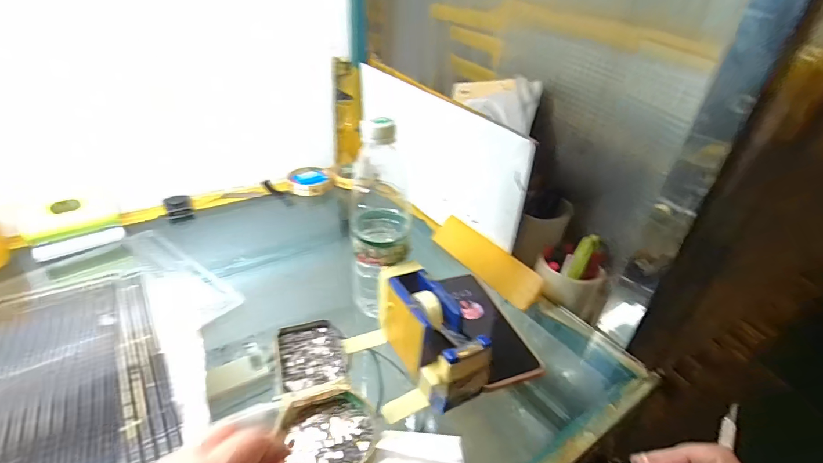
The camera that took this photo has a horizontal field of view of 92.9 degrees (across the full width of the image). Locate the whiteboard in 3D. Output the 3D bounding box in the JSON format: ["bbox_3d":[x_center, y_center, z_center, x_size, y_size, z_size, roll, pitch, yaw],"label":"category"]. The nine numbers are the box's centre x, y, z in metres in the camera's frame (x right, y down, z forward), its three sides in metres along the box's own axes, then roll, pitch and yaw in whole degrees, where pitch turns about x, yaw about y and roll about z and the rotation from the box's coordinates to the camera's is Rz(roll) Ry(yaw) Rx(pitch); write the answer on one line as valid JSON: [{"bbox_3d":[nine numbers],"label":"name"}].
[{"bbox_3d":[0.020,-0.133,0.649,0.020,0.191,0.453,-13,37,-27],"label":"whiteboard"}]

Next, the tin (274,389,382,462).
[{"bbox_3d":[-0.063,0.172,0.327,0.079,0.018,0.082,2,32,-2],"label":"tin"}]

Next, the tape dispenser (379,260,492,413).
[{"bbox_3d":[0.016,0.099,0.382,0.052,0.069,0.139,-14,36,-25],"label":"tape dispenser"}]

